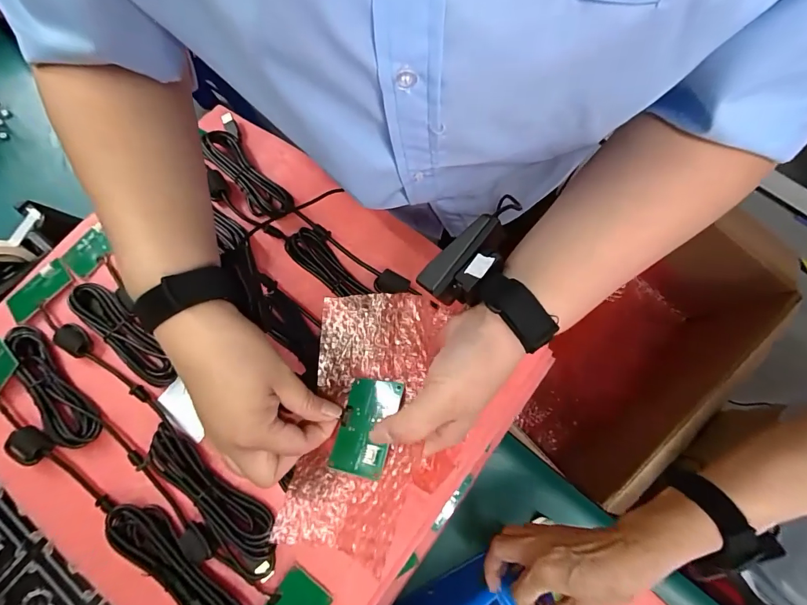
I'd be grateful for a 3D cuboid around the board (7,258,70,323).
[{"bbox_3d":[-0.397,-0.015,0.432,0.043,0.005,0.069,41,82,18],"label":"board"}]

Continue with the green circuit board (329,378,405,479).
[{"bbox_3d":[-0.029,0.091,0.298,0.044,0.008,0.070,2,60,27],"label":"green circuit board"}]

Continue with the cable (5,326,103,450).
[{"bbox_3d":[-0.348,0.080,0.385,0.041,0.016,0.152,-44,80,-8],"label":"cable"}]

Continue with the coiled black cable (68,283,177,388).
[{"bbox_3d":[-0.280,0.031,0.401,0.142,0.018,0.036,39,81,9],"label":"coiled black cable"}]

